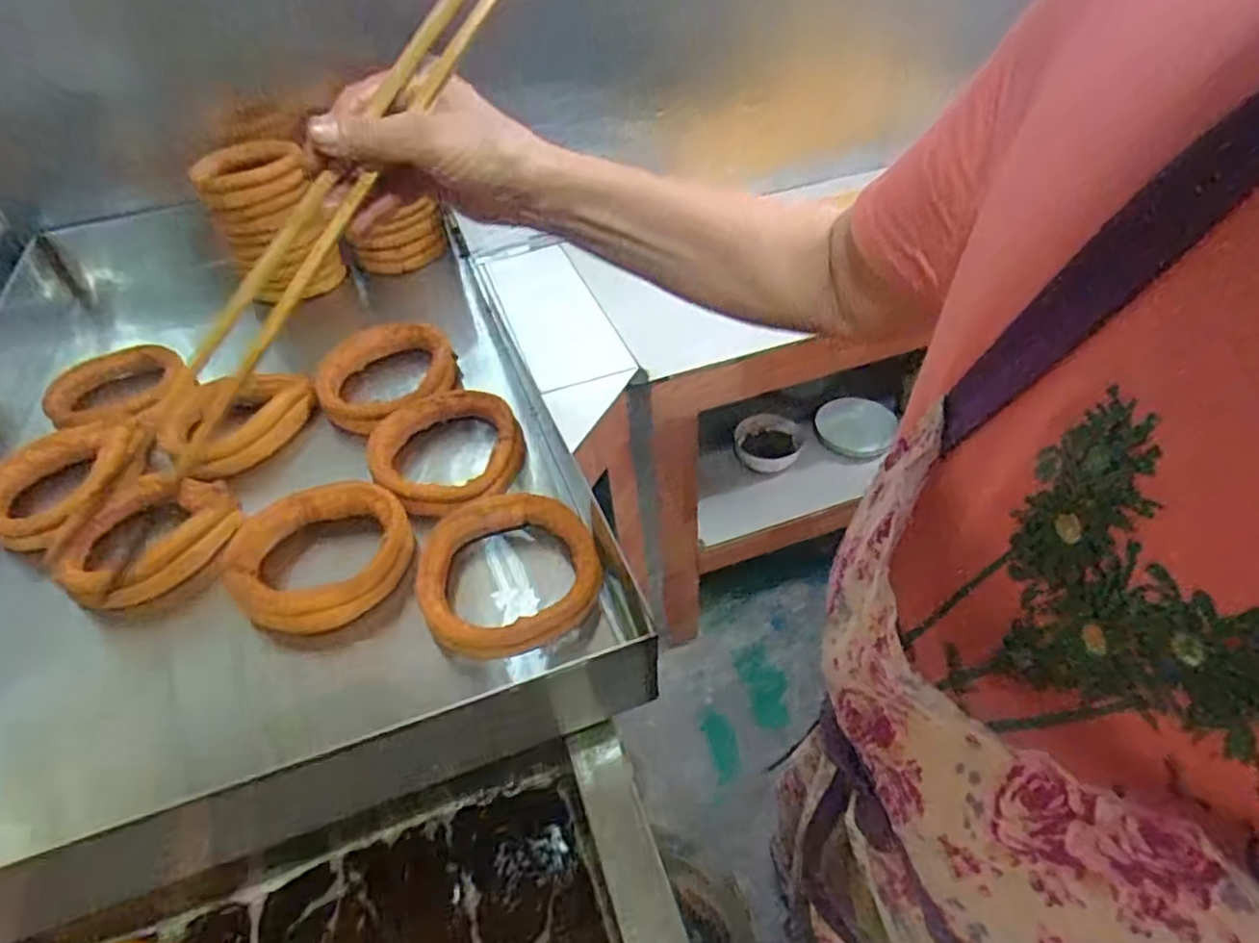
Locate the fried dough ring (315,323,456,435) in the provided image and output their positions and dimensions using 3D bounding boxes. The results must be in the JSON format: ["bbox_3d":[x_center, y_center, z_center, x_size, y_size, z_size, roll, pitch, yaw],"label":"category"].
[{"bbox_3d":[-0.304,-0.119,0.877,0.166,0.046,0.175,-3,43,2],"label":"fried dough ring"}]

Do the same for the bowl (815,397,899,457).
[{"bbox_3d":[0.486,-0.097,1.493,0.151,0.062,0.139,-3,43,2],"label":"bowl"}]

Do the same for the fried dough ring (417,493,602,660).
[{"bbox_3d":[-0.111,0.089,0.638,0.158,0.033,0.157,-3,43,2],"label":"fried dough ring"}]

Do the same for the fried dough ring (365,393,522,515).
[{"bbox_3d":[-0.203,-0.030,0.747,0.166,0.026,0.153,-3,43,2],"label":"fried dough ring"}]

